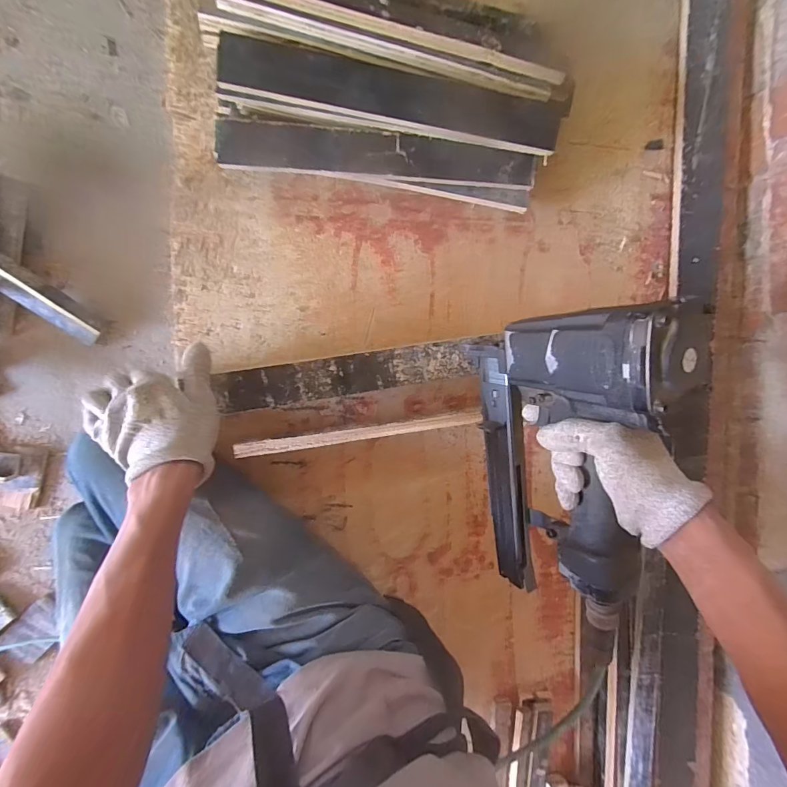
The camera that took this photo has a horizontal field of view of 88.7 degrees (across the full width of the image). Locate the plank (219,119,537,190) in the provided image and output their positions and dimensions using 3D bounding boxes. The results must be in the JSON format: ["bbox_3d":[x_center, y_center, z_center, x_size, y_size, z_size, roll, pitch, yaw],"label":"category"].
[{"bbox_3d":[-0.014,-0.276,0.467,0.363,0.014,0.049,2,111,-5],"label":"plank"}]

